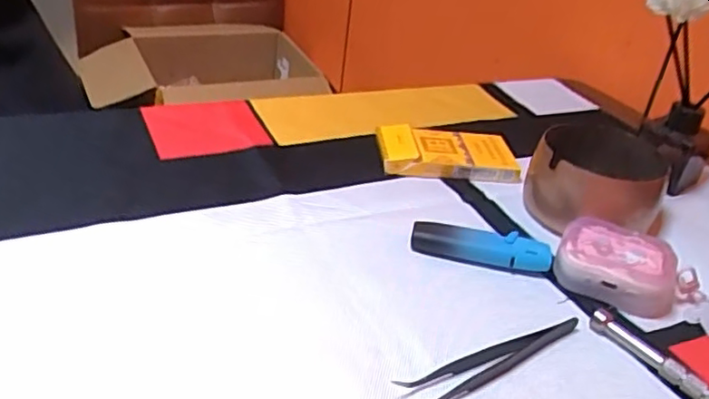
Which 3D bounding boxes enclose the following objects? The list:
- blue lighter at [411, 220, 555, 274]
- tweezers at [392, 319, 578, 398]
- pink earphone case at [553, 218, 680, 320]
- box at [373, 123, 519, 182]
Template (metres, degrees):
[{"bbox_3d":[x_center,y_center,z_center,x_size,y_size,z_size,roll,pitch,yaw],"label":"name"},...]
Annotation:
[{"bbox_3d":[0.076,0.028,0.391,0.082,0.017,0.020,10,32,5],"label":"blue lighter"},{"bbox_3d":[0.072,0.080,0.318,0.110,0.009,0.017,-12,37,-27],"label":"tweezers"},{"bbox_3d":[0.154,0.038,0.380,0.066,0.026,0.048,22,35,23],"label":"pink earphone case"},{"bbox_3d":[0.070,-0.036,0.489,0.104,0.020,0.056,4,32,-5],"label":"box"}]

